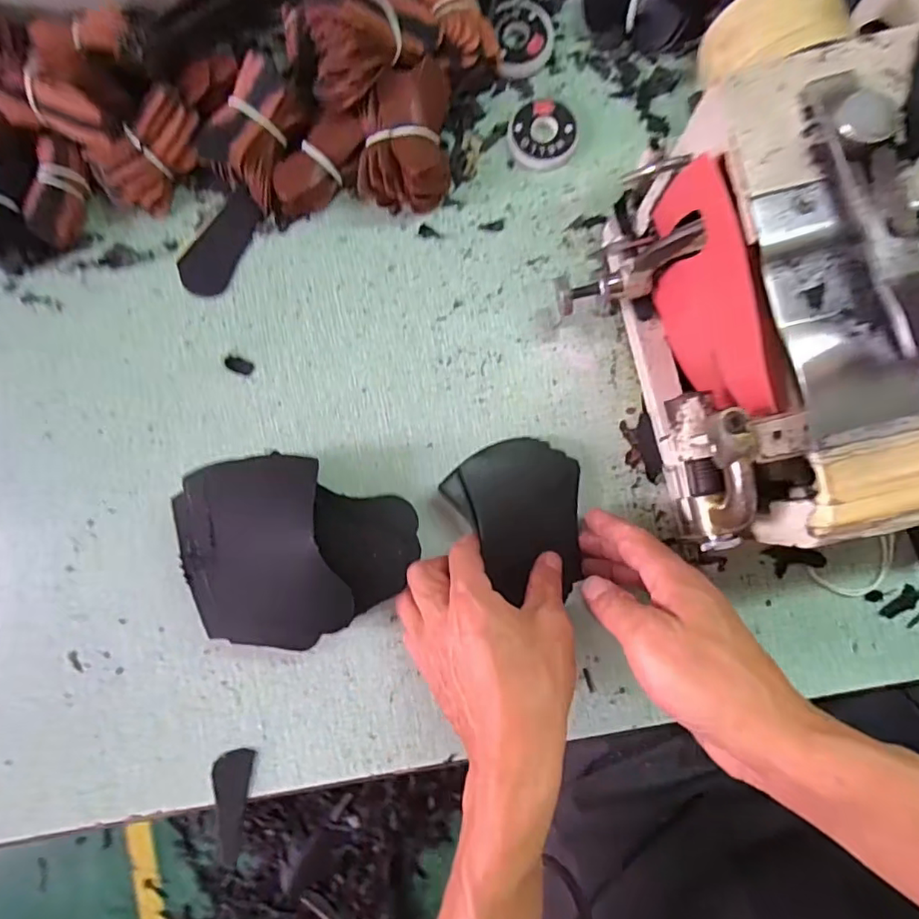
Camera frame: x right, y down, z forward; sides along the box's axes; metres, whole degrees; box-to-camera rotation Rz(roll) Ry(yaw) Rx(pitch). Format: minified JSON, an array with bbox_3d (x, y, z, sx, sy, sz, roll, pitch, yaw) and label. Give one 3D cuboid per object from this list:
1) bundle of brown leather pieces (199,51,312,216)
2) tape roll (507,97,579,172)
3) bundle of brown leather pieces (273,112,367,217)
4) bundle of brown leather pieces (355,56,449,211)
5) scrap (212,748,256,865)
[{"bbox_3d":[-0.136,-0.220,0.383,0.053,0.048,0.075,32,88,3],"label":"bundle of brown leather pieces"},{"bbox_3d":[0.061,-0.233,0.400,0.050,0.012,0.047,0,87,2],"label":"tape roll"},{"bbox_3d":[-0.096,-0.202,0.391,0.030,0.033,0.075,42,89,4],"label":"bundle of brown leather pieces"},{"bbox_3d":[-0.037,-0.219,0.387,0.058,0.043,0.086,0,87,2],"label":"bundle of brown leather pieces"},{"bbox_3d":[-0.157,0.234,0.380,0.026,0.004,0.075,8,83,5],"label":"scrap"}]

